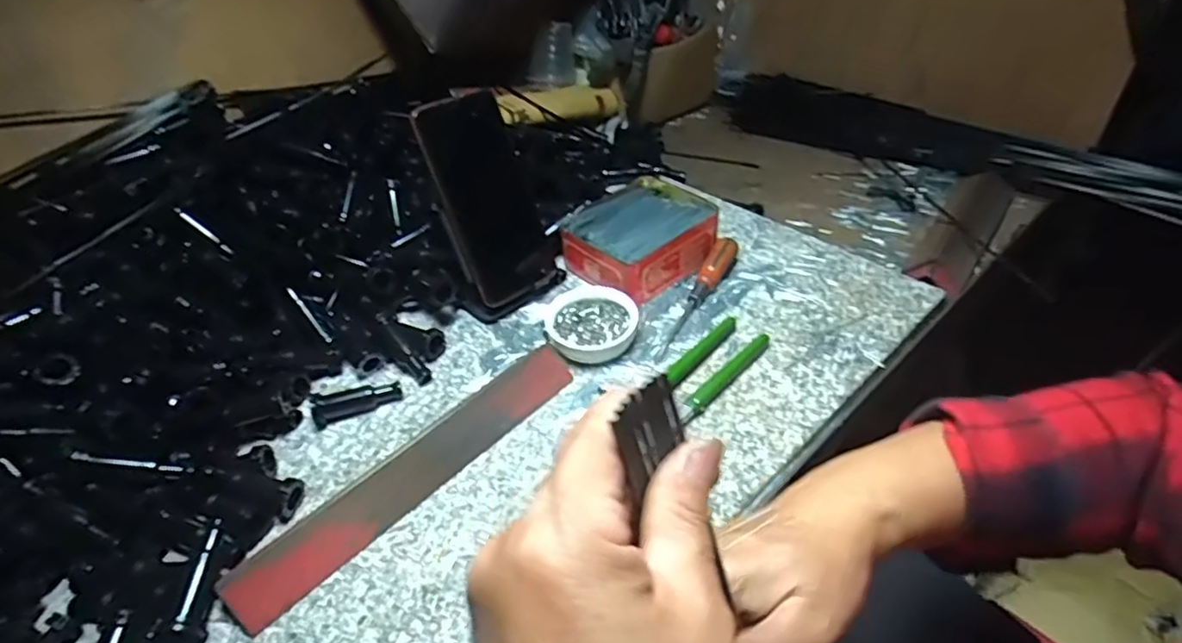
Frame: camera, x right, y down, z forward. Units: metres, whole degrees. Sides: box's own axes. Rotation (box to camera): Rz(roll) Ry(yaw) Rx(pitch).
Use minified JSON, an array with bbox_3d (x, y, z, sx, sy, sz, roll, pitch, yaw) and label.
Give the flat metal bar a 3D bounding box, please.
[{"bbox_3d":[-0.113,0.096,0.424,0.259,0.036,0.010,-37,10,-32],"label":"flat metal bar"}]

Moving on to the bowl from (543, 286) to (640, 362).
[{"bbox_3d":[0.001,0.004,0.513,0.072,0.026,0.070,-3,42,3],"label":"bowl"}]

